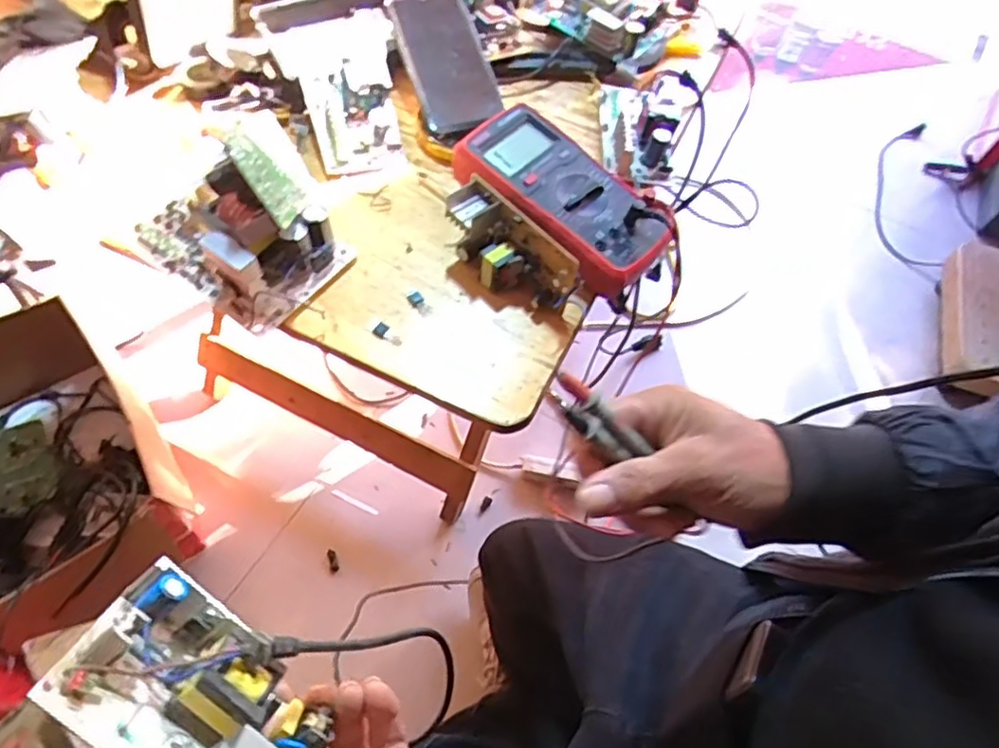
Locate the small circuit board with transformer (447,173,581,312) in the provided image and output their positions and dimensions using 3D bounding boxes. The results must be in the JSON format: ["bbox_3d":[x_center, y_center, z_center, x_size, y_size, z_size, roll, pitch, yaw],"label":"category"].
[{"bbox_3d":[0.009,-0.098,0.514,0.046,0.061,0.120,-39,69,-22],"label":"small circuit board with transformer"}]

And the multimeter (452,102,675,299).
[{"bbox_3d":[0.054,-0.145,0.541,0.184,0.049,0.095,36,64,16],"label":"multimeter"}]

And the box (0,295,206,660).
[{"bbox_3d":[-0.623,0.119,0.887,0.279,0.164,0.470,-36,68,-21],"label":"box"}]

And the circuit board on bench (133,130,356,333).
[{"bbox_3d":[-0.197,-0.129,0.492,0.141,0.110,0.117,35,64,16],"label":"circuit board on bench"}]

